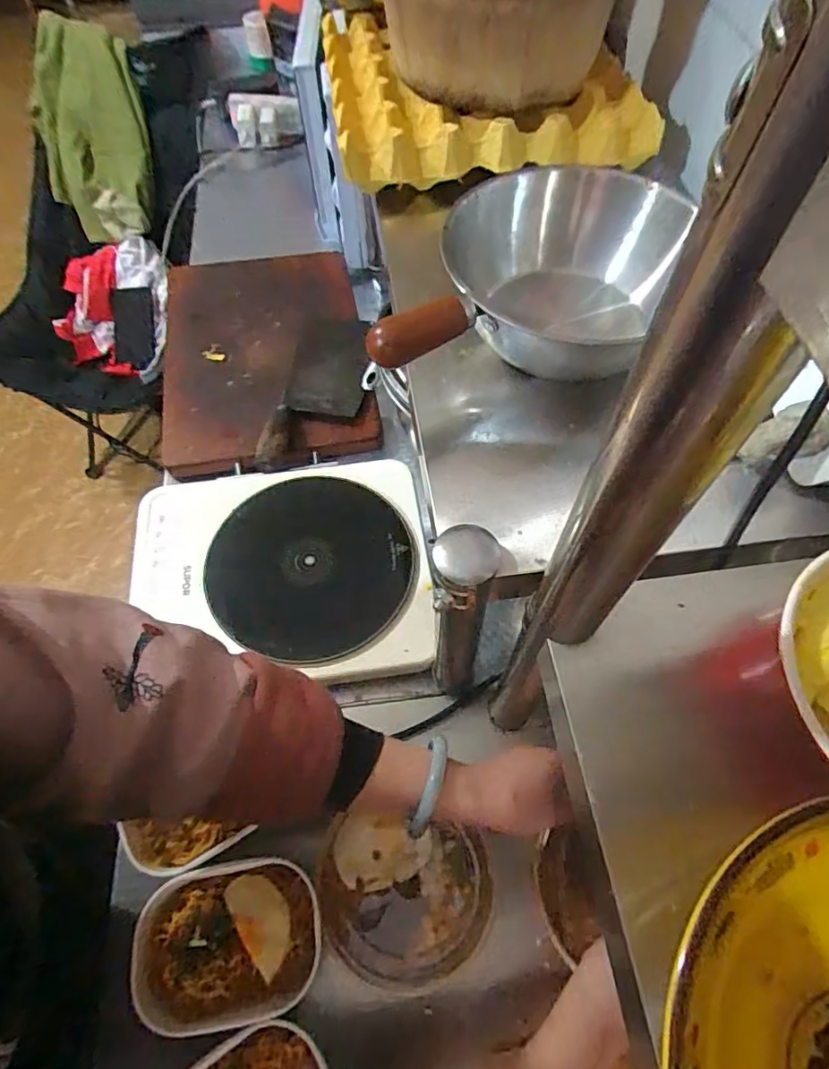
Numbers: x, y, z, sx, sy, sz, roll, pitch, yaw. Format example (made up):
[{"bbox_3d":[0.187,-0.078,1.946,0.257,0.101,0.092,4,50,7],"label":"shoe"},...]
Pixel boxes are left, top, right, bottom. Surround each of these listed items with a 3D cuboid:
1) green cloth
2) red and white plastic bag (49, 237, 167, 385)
[{"bbox_3d":[-0.730,-0.908,1.247,0.244,0.306,0.346,-26,65,-14],"label":"green cloth"},{"bbox_3d":[-0.753,-0.581,1.404,0.311,0.079,0.335,15,99,8],"label":"red and white plastic bag"}]

